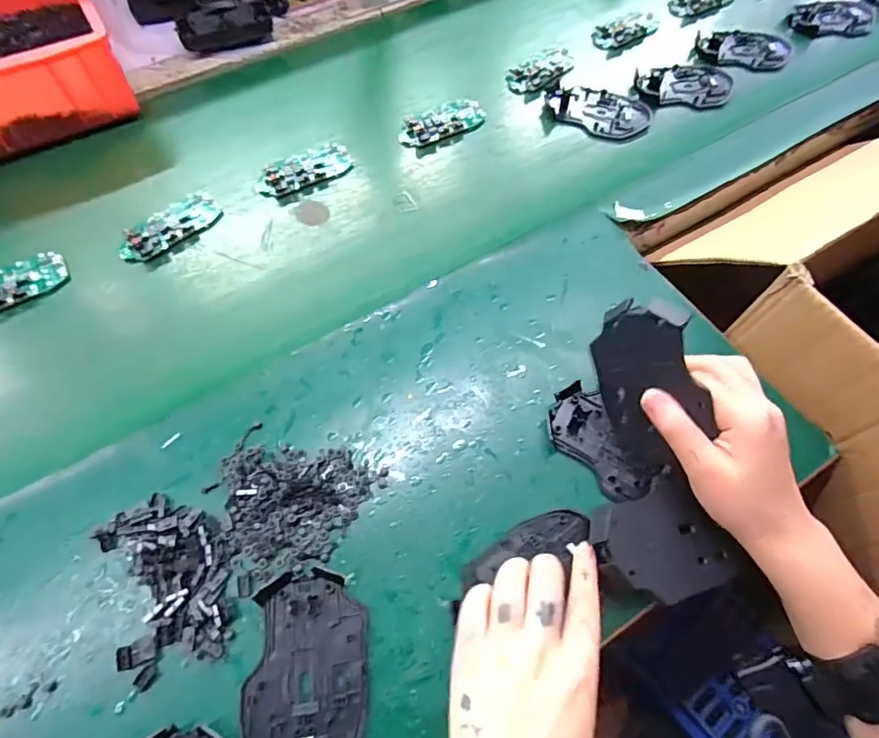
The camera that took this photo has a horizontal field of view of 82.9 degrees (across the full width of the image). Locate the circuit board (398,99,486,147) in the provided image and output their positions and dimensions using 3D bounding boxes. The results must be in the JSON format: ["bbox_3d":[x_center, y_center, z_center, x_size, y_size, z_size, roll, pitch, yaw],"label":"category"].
[{"bbox_3d":[0.002,-0.272,0.547,0.098,0.010,0.048,-28,66,-13],"label":"circuit board"}]

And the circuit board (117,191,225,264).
[{"bbox_3d":[-0.256,-0.136,0.475,0.043,0.012,0.097,37,68,17],"label":"circuit board"}]

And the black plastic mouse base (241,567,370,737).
[{"bbox_3d":[-0.082,0.189,0.307,0.073,0.005,0.114,-3,63,-2],"label":"black plastic mouse base"}]

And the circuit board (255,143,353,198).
[{"bbox_3d":[-0.139,-0.205,0.512,0.098,0.012,0.039,-30,67,-14],"label":"circuit board"}]

